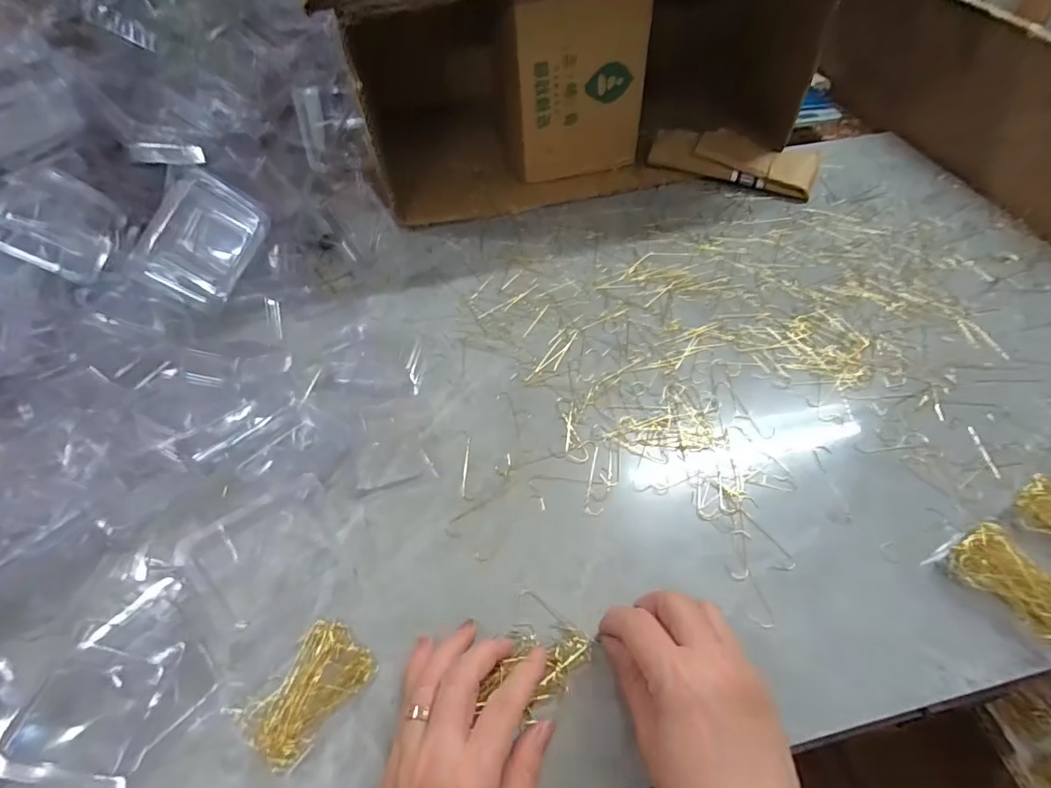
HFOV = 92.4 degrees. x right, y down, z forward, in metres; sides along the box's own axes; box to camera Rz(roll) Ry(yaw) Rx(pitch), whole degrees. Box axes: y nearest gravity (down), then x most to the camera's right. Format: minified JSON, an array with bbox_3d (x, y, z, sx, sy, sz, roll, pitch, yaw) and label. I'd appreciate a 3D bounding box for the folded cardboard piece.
[{"bbox_3d":[0.260,-0.295,0.633,0.197,0.042,0.072,20,55,16],"label":"folded cardboard piece"}]

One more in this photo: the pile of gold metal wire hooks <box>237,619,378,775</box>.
[{"bbox_3d":[-0.131,0.178,0.304,0.048,0.011,0.072,30,58,22],"label":"pile of gold metal wire hooks"}]

